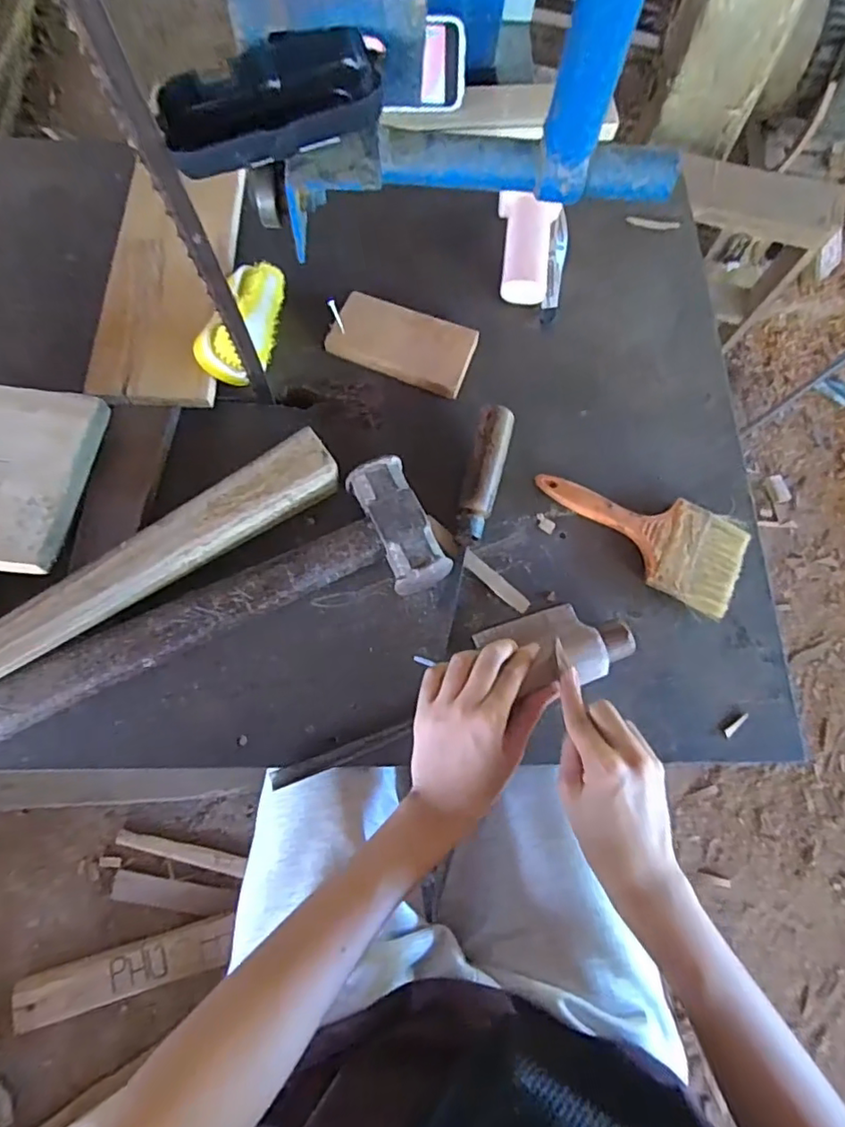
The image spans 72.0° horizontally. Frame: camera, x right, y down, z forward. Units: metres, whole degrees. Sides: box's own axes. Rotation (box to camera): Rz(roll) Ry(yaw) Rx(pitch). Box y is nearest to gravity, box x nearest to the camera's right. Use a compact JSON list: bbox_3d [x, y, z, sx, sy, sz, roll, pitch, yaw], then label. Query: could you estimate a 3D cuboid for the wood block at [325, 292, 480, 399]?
[{"bbox_3d":[-0.018,-0.211,0.555,0.130,0.016,0.072,20,71,4],"label":"wood block"}]

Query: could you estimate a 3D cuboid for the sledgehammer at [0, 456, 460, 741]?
[{"bbox_3d":[-0.151,0.019,0.466,0.360,0.051,0.107,-19,73,-9],"label":"sledgehammer"}]

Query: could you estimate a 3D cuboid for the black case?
[{"bbox_3d":[-0.077,-0.235,0.300,0.110,0.028,0.057,-23,74,-10],"label":"black case"}]

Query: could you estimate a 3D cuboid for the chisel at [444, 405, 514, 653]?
[{"bbox_3d":[0.045,-0.035,0.498,0.030,0.031,0.215,13,71,1],"label":"chisel"}]

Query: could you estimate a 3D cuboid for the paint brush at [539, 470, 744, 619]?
[{"bbox_3d":[0.191,-0.029,0.520,0.186,0.022,0.092,25,72,5],"label":"paint brush"}]

